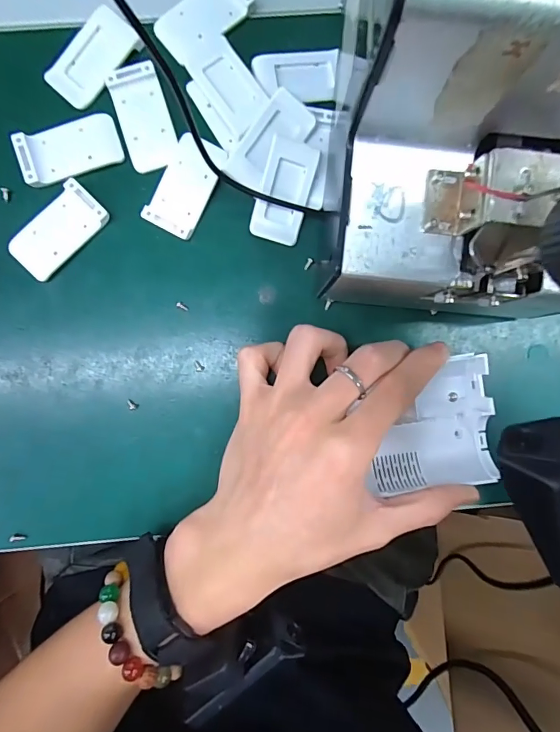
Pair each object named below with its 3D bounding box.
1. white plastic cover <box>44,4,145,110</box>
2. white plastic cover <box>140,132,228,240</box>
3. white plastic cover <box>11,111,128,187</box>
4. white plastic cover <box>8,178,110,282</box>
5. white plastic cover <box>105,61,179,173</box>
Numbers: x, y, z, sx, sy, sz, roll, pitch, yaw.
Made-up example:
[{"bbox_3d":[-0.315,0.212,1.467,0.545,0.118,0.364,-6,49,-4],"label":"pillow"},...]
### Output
[{"bbox_3d":[-0.107,-0.176,0.244,0.029,0.006,0.055,41,89,-2],"label":"white plastic cover"},{"bbox_3d":[-0.053,-0.103,0.243,0.028,0.006,0.056,27,90,-2],"label":"white plastic cover"},{"bbox_3d":[-0.119,-0.122,0.241,0.055,0.007,0.029,-18,91,-2],"label":"white plastic cover"},{"bbox_3d":[-0.126,-0.076,0.242,0.028,0.007,0.055,44,89,-2],"label":"white plastic cover"},{"bbox_3d":[-0.077,-0.141,0.242,0.029,0.004,0.055,-15,91,-2],"label":"white plastic cover"}]

